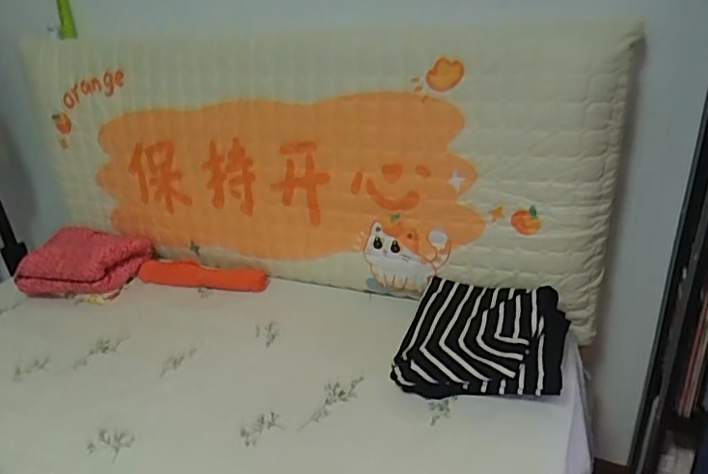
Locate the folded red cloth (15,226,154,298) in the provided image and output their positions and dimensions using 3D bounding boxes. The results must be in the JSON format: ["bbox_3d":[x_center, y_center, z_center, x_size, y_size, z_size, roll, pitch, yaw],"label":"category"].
[{"bbox_3d":[-0.708,0.061,1.451,0.302,0.119,0.189,1,28,10],"label":"folded red cloth"}]

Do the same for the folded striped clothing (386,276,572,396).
[{"bbox_3d":[0.244,0.201,1.051,0.289,0.122,0.274,10,31,26],"label":"folded striped clothing"}]

